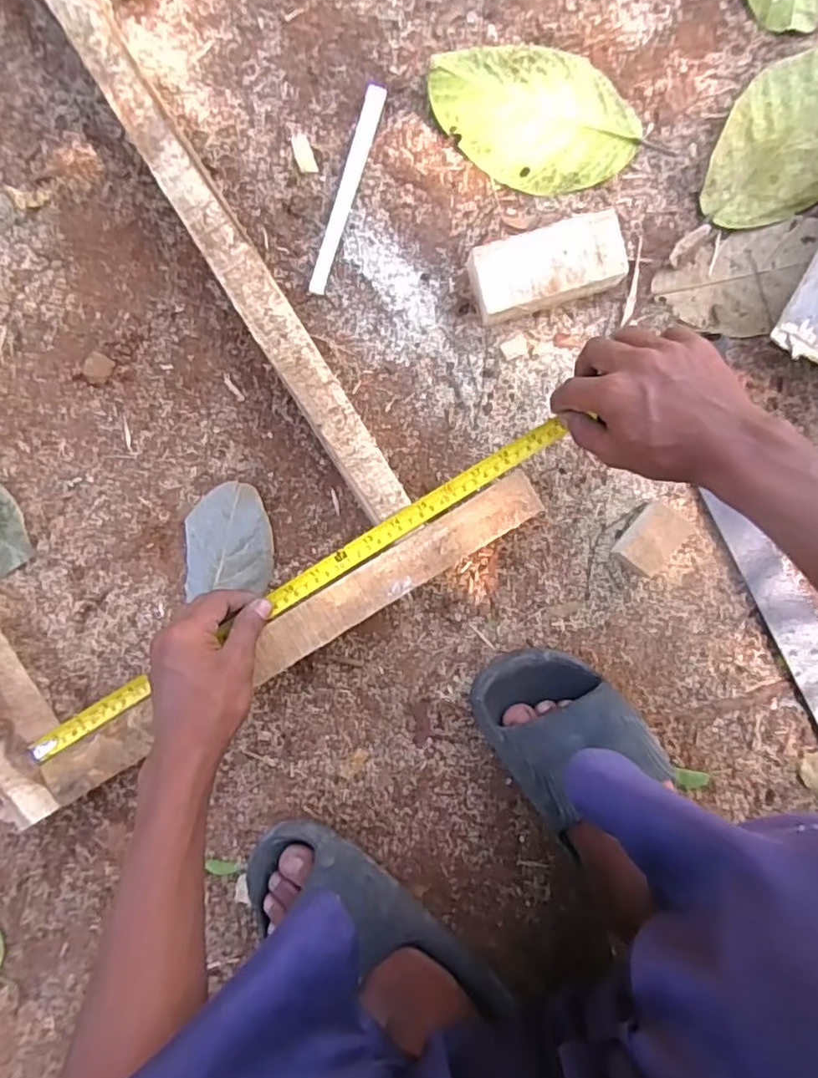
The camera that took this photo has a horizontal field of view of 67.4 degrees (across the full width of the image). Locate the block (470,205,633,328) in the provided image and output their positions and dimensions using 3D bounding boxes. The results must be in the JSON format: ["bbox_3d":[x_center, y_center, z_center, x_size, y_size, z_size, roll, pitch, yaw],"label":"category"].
[{"bbox_3d":[0.116,-0.227,0.521,0.124,0.038,0.059,-17,89,2],"label":"block"}]

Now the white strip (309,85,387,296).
[{"bbox_3d":[-0.055,-0.305,0.538,0.017,0.004,0.182,17,92,-11],"label":"white strip"}]

